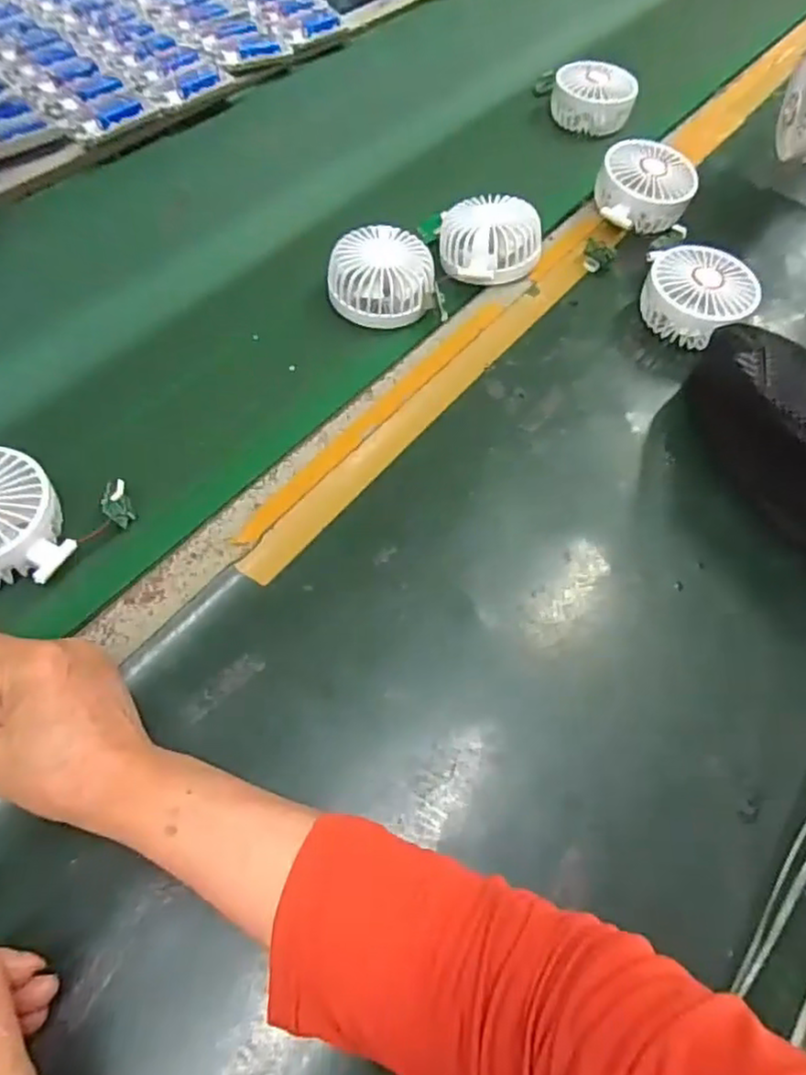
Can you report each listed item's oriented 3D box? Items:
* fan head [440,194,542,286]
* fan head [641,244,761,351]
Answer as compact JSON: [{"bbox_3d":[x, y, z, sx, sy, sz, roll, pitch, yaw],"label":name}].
[{"bbox_3d":[0.077,-0.255,0.588,0.086,0.042,0.081,9,60,1],"label":"fan head"},{"bbox_3d":[0.247,-0.200,0.568,0.083,0.049,0.081,2,60,-3],"label":"fan head"}]

